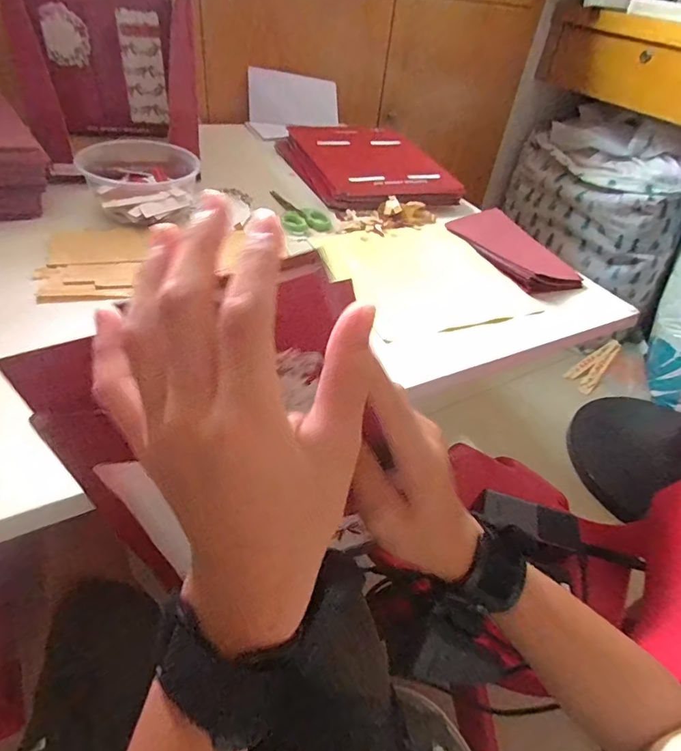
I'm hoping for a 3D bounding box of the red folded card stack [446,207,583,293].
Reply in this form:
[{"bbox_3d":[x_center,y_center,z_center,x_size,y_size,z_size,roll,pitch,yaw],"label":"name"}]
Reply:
[{"bbox_3d":[0.229,-0.172,0.622,0.107,0.018,0.192,-14,46,-22],"label":"red folded card stack"}]

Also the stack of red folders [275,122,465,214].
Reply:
[{"bbox_3d":[0.040,-0.343,0.755,0.213,0.045,0.278,-13,46,-22],"label":"stack of red folders"}]

